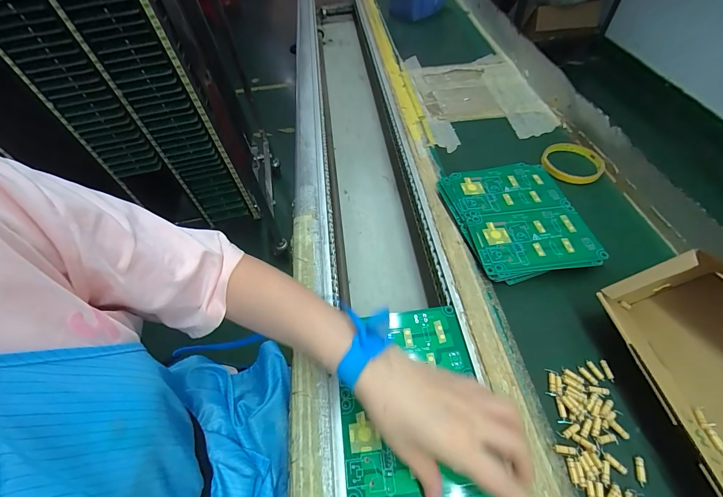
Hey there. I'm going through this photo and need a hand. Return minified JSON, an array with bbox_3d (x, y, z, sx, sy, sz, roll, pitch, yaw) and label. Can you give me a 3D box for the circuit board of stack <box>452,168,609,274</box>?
[{"bbox_3d":[0.203,-0.046,0.412,0.140,0.006,0.165,-7,55,-4],"label":"circuit board of stack"}]

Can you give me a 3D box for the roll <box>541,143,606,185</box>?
[{"bbox_3d":[0.319,-0.129,0.487,0.083,0.013,0.092,28,61,23],"label":"roll"}]

